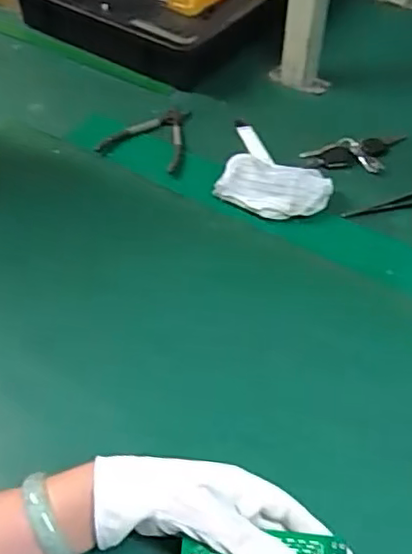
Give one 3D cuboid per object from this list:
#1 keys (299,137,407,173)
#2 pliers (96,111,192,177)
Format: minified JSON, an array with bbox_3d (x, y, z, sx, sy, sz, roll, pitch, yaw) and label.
[{"bbox_3d":[0.191,-0.157,0.789,0.134,0.018,0.048,-6,49,-6],"label":"keys"},{"bbox_3d":[-0.063,-0.183,0.797,0.108,0.011,0.119,20,51,16],"label":"pliers"}]

